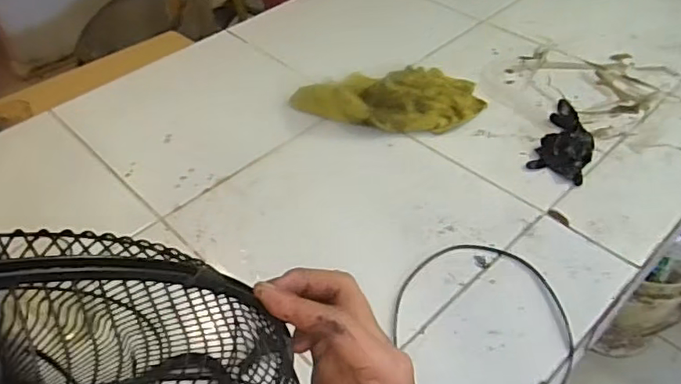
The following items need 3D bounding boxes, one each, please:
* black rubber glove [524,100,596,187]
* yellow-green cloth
[{"bbox_3d":[0.375,-0.100,0.925,0.086,0.041,0.213,20,49,22],"label":"black rubber glove"},{"bbox_3d":[0.084,-0.167,1.010,0.329,0.047,0.164,0,44,4],"label":"yellow-green cloth"}]

